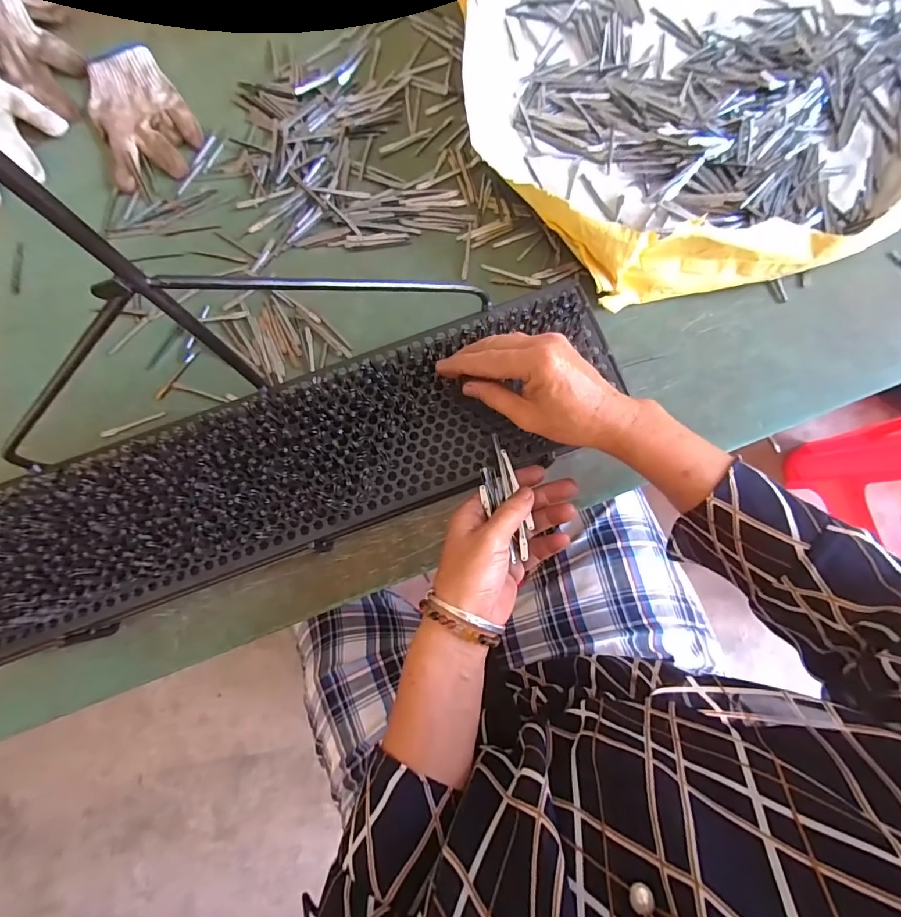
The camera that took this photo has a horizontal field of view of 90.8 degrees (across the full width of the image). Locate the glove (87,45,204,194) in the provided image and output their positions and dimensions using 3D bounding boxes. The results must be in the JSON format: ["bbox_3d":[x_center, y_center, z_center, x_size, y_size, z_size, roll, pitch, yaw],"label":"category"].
[{"bbox_3d":[-0.363,-0.402,0.525,0.110,0.019,0.173,-25,80,-3],"label":"glove"}]

